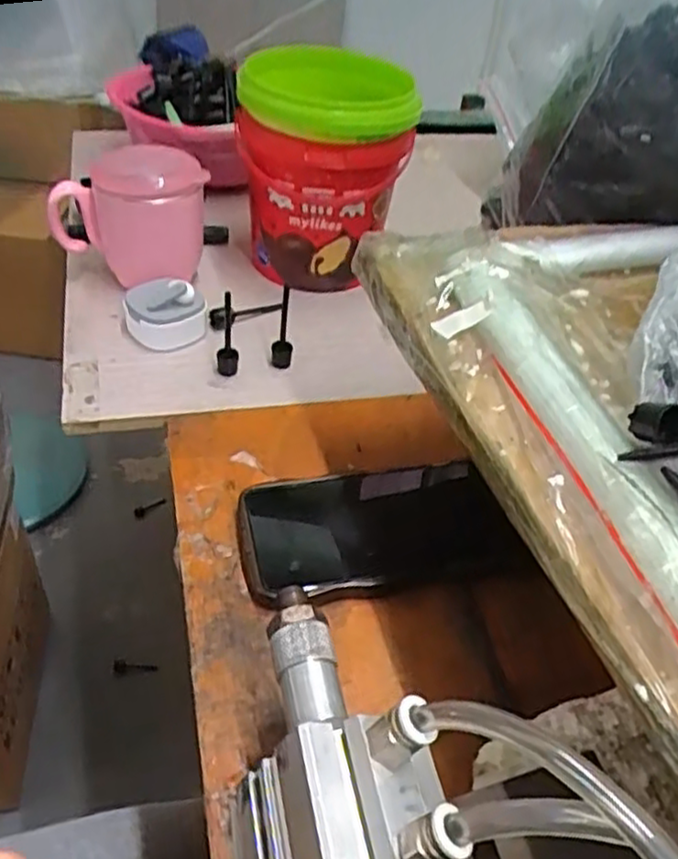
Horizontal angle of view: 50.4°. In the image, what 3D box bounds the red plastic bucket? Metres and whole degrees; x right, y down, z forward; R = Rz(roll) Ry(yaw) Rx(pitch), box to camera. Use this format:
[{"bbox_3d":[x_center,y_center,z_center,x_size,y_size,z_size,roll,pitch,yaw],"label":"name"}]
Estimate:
[{"bbox_3d":[-0.013,-0.204,0.571,0.128,0.151,0.123,4,42,-4],"label":"red plastic bucket"}]

